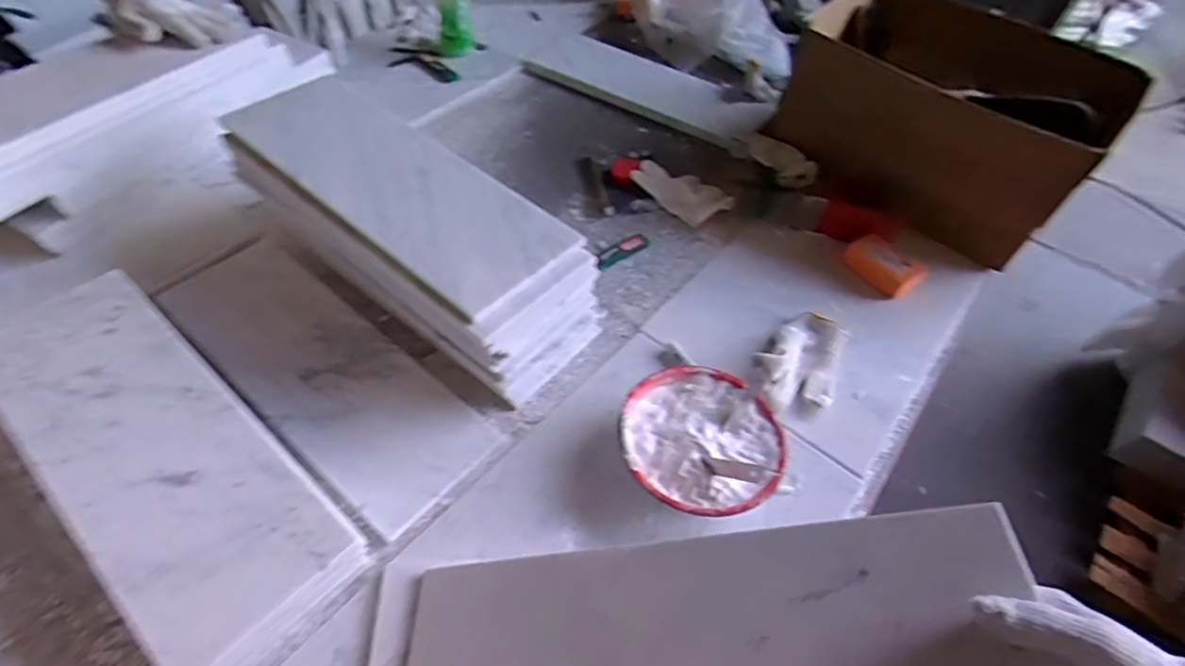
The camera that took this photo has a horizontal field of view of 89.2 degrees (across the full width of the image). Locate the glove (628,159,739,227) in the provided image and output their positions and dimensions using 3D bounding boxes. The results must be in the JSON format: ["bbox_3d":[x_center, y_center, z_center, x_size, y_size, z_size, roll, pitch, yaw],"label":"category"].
[{"bbox_3d":[0.134,-0.221,0.926,0.070,0.026,0.152,-30,60,-24],"label":"glove"}]

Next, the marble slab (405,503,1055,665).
[{"bbox_3d":[0.062,0.224,0.426,0.451,0.018,0.145,-13,55,15],"label":"marble slab"}]

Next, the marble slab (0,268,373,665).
[{"bbox_3d":[-0.412,0.101,0.561,0.474,0.025,0.159,36,59,22],"label":"marble slab"}]

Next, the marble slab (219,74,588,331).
[{"bbox_3d":[-0.229,-0.175,0.675,0.473,0.019,0.159,38,59,23],"label":"marble slab"}]

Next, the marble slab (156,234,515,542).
[{"bbox_3d":[-0.324,0.031,0.702,0.479,0.018,0.153,36,59,22],"label":"marble slab"}]

